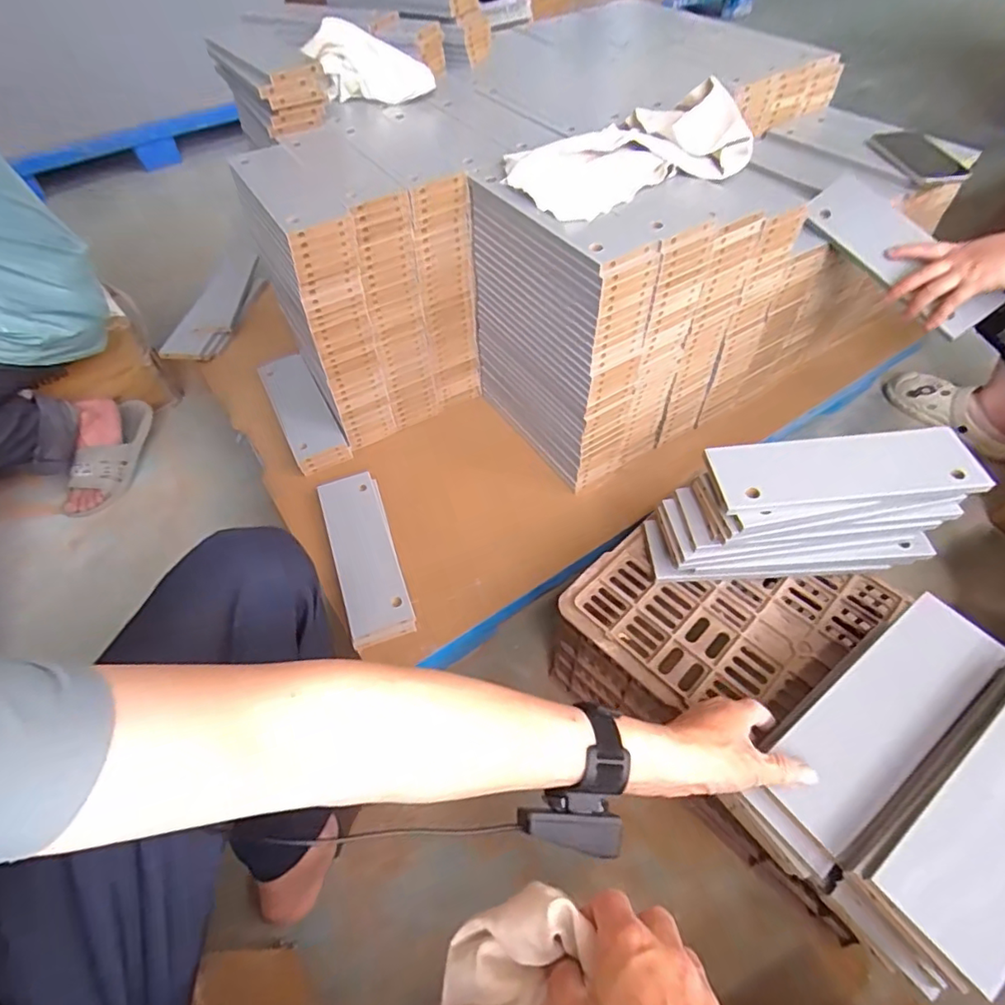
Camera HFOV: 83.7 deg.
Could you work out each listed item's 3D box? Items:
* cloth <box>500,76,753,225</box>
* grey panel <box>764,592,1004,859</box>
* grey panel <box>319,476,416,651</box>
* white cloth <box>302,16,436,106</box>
[{"bbox_3d":[0.148,-0.442,0.705,0.271,0.094,0.164,-26,54,-17],"label":"cloth"},{"bbox_3d":[0.338,0.182,0.492,0.256,0.013,0.085,-35,57,-19],"label":"grey panel"},{"bbox_3d":[-0.198,0.070,0.802,0.086,0.021,0.282,-17,52,-11],"label":"grey panel"},{"bbox_3d":[-0.210,-0.677,0.872,0.202,0.100,0.064,2,51,4],"label":"white cloth"}]

